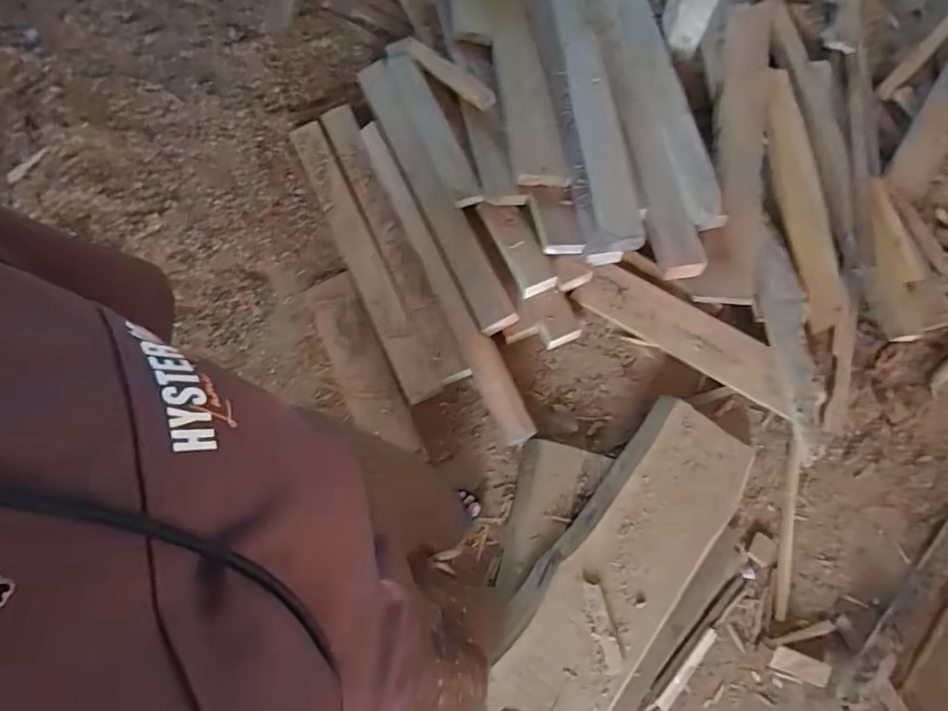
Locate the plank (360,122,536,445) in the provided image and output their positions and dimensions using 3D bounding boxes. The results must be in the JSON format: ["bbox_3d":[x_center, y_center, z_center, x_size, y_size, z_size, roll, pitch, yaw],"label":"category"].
[{"bbox_3d":[-0.108,-0.244,1.534,0.097,0.067,1.072,-27,72,-7],"label":"plank"}]

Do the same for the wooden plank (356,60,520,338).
[{"bbox_3d":[-0.131,-0.508,1.581,0.108,0.034,1.003,-24,71,-6],"label":"wooden plank"}]

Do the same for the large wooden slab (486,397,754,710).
[{"bbox_3d":[0.292,0.547,1.208,0.284,0.058,0.995,35,75,13],"label":"large wooden slab"}]

